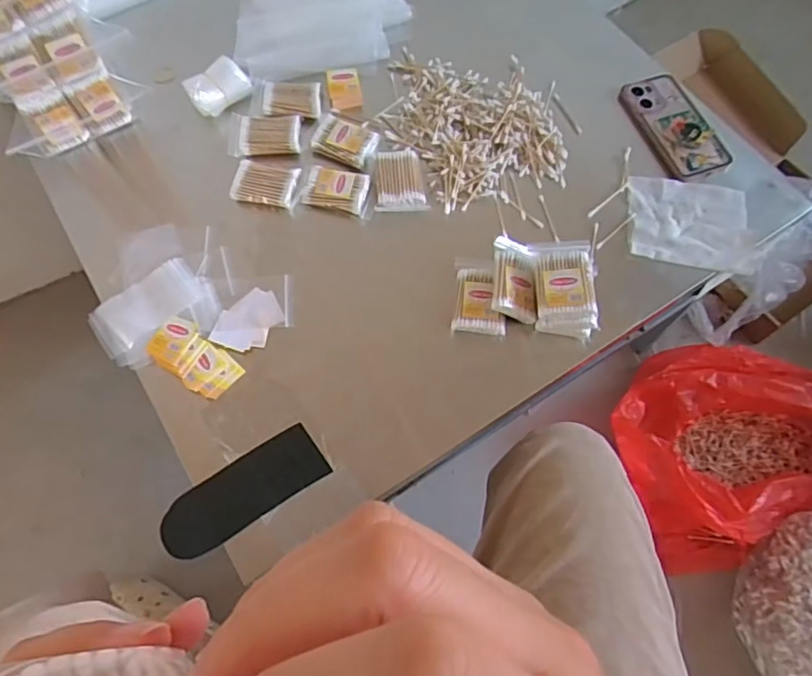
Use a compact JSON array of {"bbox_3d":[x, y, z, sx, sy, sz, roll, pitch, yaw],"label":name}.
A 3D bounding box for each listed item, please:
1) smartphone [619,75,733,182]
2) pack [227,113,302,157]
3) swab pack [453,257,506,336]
[{"bbox_3d":[0.348,-0.278,0.757,0.088,0.017,0.163,-18,70,-7],"label":"smartphone"},{"bbox_3d":[-0.178,-0.256,0.742,0.088,0.011,0.062,0,69,-1],"label":"pack"},{"bbox_3d":[0.082,-0.049,0.651,0.056,0.021,0.090,5,69,1],"label":"swab pack"}]

